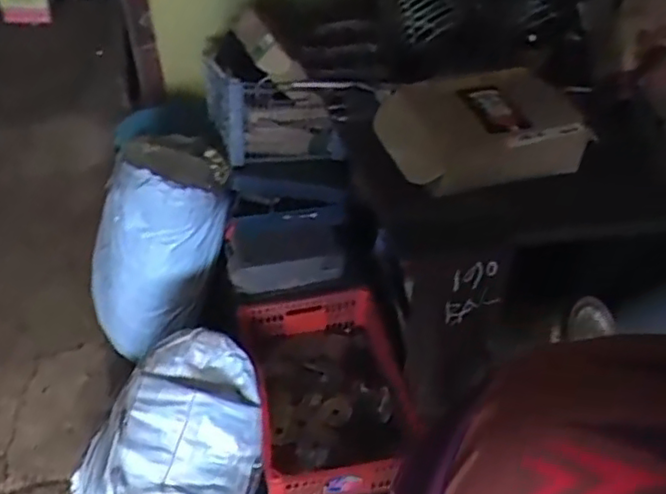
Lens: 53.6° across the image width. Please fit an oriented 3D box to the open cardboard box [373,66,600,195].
[{"bbox_3d":[0.237,-0.204,1.099,0.336,0.083,0.203,-12,46,-12],"label":"open cardboard box"}]

